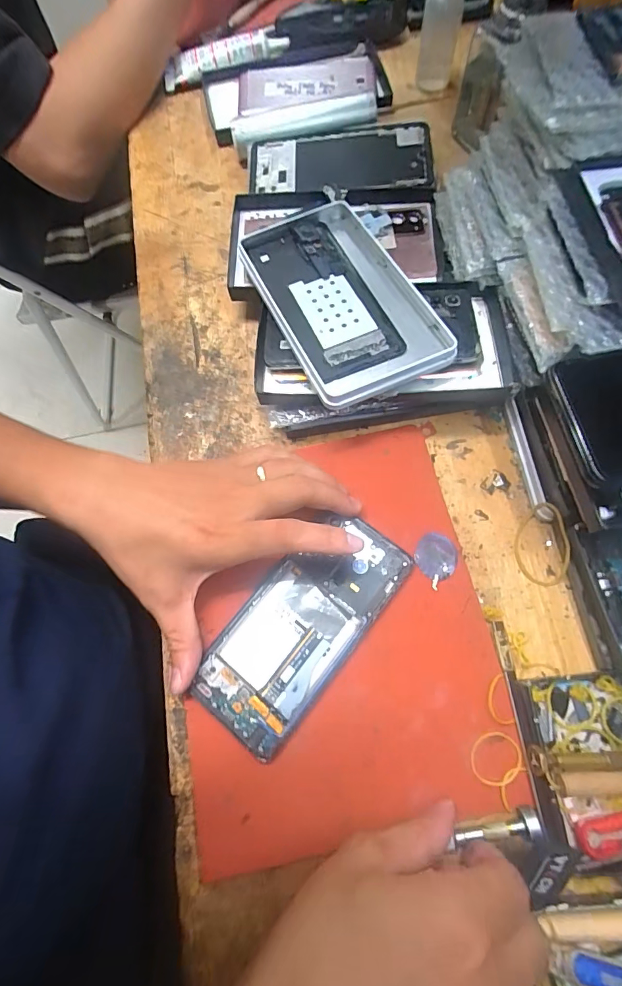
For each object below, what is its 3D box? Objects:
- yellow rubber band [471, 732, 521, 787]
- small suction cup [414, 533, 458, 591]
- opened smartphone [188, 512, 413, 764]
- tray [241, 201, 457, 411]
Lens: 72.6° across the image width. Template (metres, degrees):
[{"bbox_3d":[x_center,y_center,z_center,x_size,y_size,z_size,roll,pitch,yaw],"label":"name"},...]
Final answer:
[{"bbox_3d":[0.111,0.158,0.253,0.031,0.004,0.026,-42,74,-12],"label":"yellow rubber band"},{"bbox_3d":[0.087,0.044,0.293,0.031,0.004,0.030,-1,71,2],"label":"small suction cup"},{"bbox_3d":[-0.004,0.087,0.279,0.075,0.008,0.157,42,79,15],"label":"opened smartphone"},{"bbox_3d":[0.022,-0.146,0.319,0.099,0.025,0.177,-25,72,-4],"label":"tray"}]

